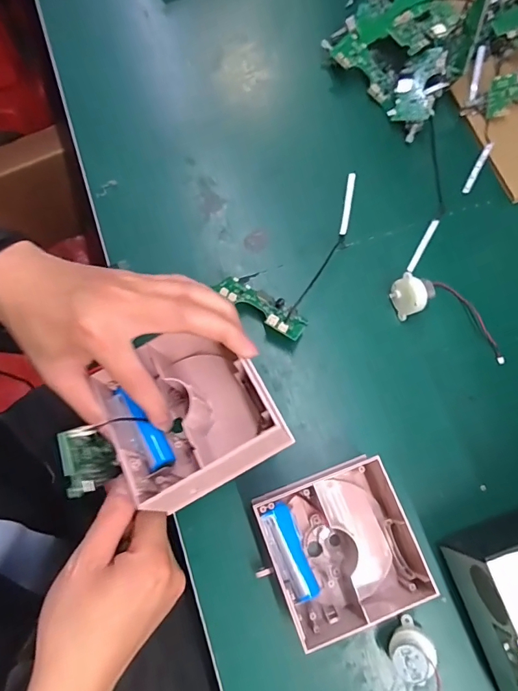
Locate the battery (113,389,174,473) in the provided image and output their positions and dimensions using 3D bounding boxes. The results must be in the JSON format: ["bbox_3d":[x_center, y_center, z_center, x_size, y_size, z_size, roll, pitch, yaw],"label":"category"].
[{"bbox_3d":[-0.082,0.057,0.308,0.019,0.016,0.066,-37,61,-9],"label":"battery"}]

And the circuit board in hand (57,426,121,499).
[{"bbox_3d":[-0.112,0.076,0.303,0.010,0.060,0.040,-17,84,8],"label":"circuit board in hand"}]

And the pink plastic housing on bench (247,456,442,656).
[{"bbox_3d":[0.064,0.155,0.340,0.108,0.036,0.112,-17,75,-7],"label":"pink plastic housing on bench"}]

